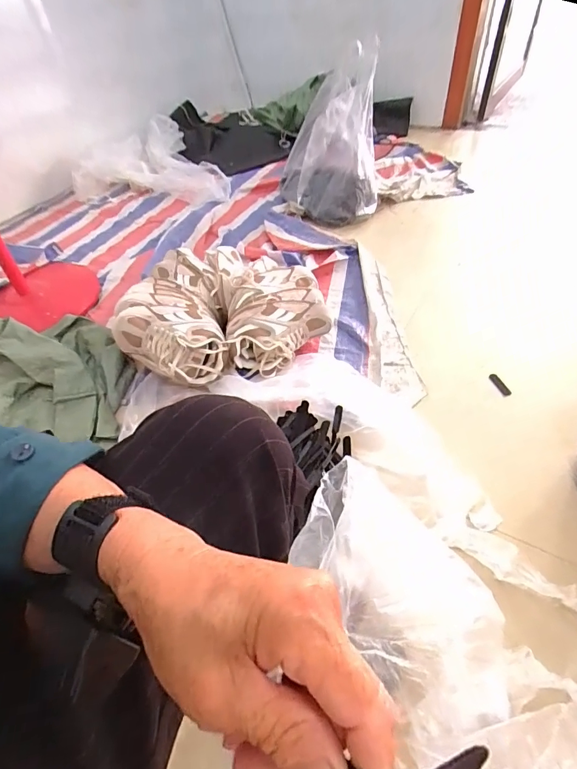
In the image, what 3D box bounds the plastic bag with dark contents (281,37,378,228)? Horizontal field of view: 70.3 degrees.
[{"bbox_3d":[0.134,-0.769,1.292,0.296,0.442,0.245,-3,47,3],"label":"plastic bag with dark contents"}]

